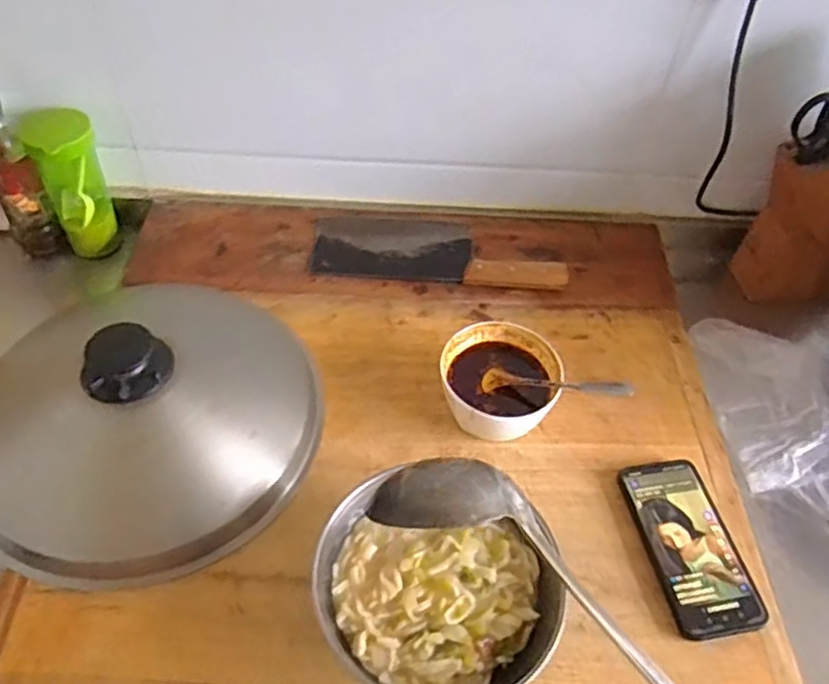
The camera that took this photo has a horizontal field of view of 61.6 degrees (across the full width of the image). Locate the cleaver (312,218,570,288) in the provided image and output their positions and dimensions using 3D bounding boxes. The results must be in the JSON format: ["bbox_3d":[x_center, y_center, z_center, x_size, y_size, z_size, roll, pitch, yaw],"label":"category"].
[{"bbox_3d":[0.028,-0.109,0.818,0.287,0.025,0.097,5,45,4],"label":"cleaver"}]

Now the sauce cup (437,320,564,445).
[{"bbox_3d":[0.082,0.042,0.673,0.108,0.059,0.111,1,45,-1],"label":"sauce cup"}]

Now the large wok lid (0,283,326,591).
[{"bbox_3d":[-0.242,0.042,0.636,0.292,0.104,0.308,1,45,-1],"label":"large wok lid"}]

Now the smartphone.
[{"bbox_3d":[0.238,0.172,0.602,0.076,0.013,0.153,-7,45,-9],"label":"smartphone"}]

